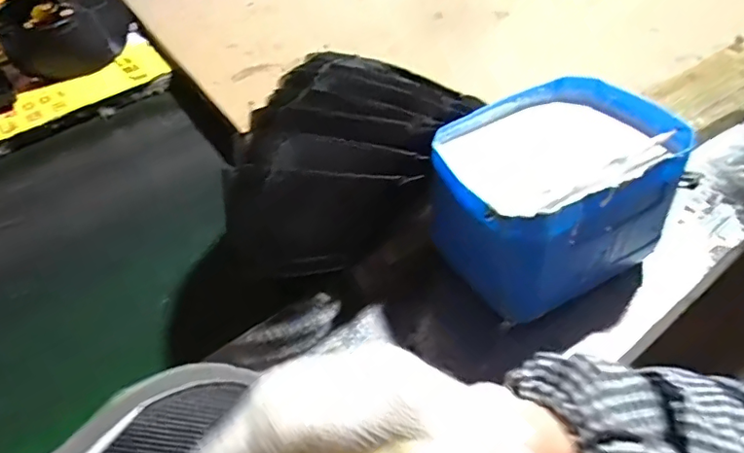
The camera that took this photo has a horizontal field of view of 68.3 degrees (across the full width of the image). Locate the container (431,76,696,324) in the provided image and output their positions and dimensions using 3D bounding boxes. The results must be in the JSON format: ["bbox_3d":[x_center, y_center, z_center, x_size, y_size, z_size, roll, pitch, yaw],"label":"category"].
[{"bbox_3d":[0.152,-0.030,0.475,0.197,0.112,0.162,-20,48,-16],"label":"container"}]

